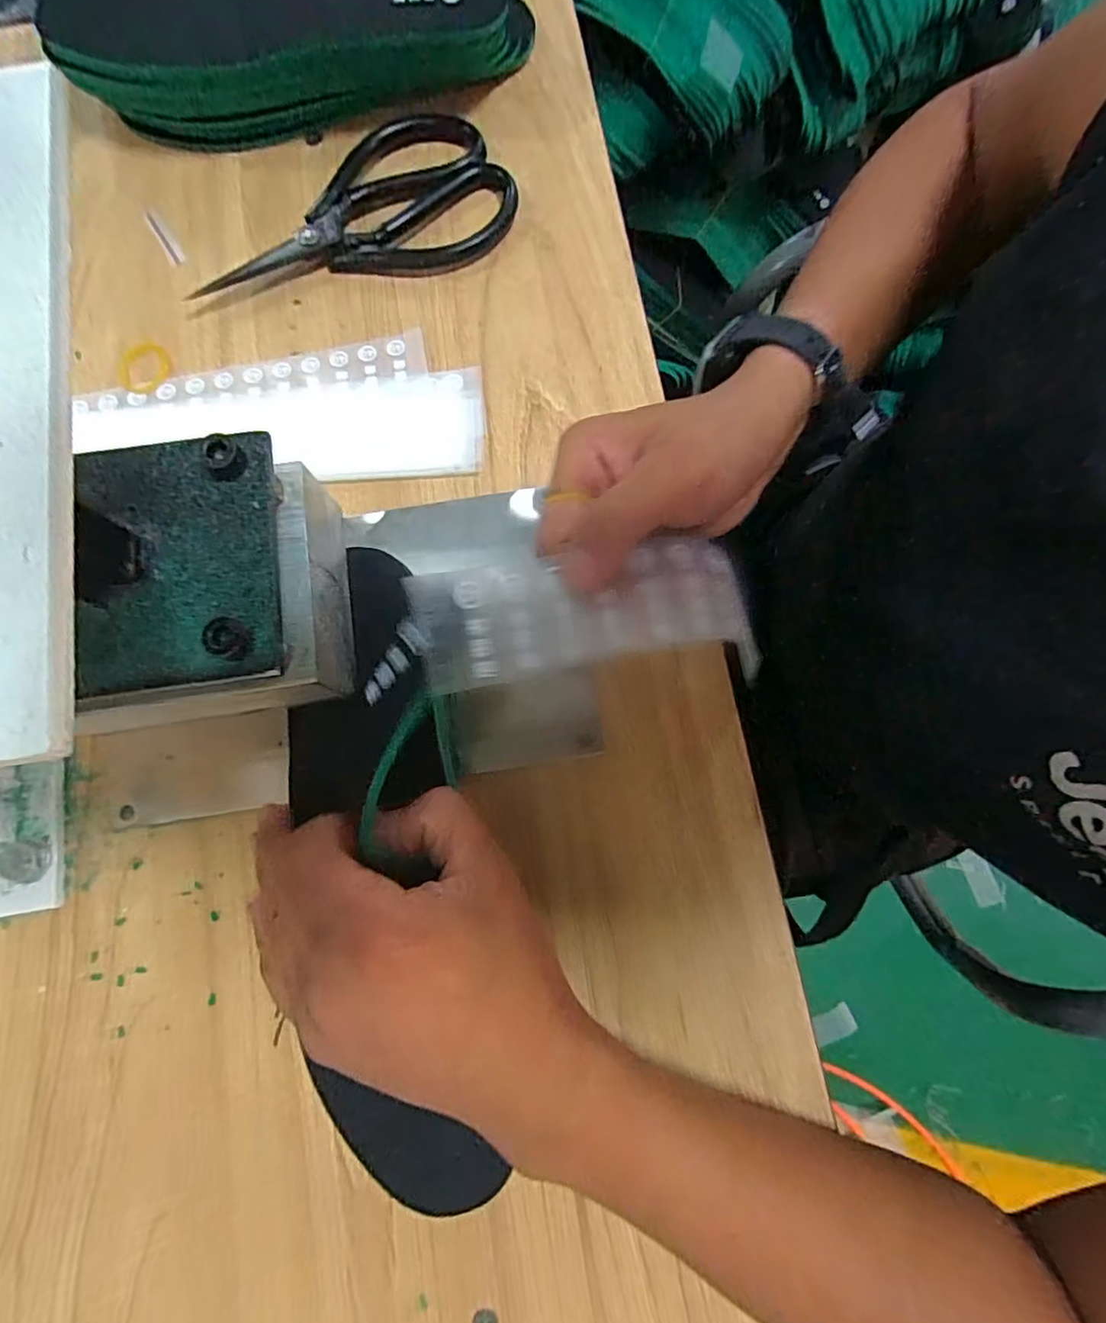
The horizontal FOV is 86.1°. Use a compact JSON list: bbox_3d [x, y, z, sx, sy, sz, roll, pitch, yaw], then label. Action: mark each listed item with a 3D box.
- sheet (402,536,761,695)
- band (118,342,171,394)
[{"bbox_3d":[0.012,-0.017,0.217,0.122,0.013,0.045,-6,79,-4],"label":"sheet"},{"bbox_3d":[-0.227,-0.163,0.328,0.028,0.004,0.030,0,79,0],"label":"band"}]

